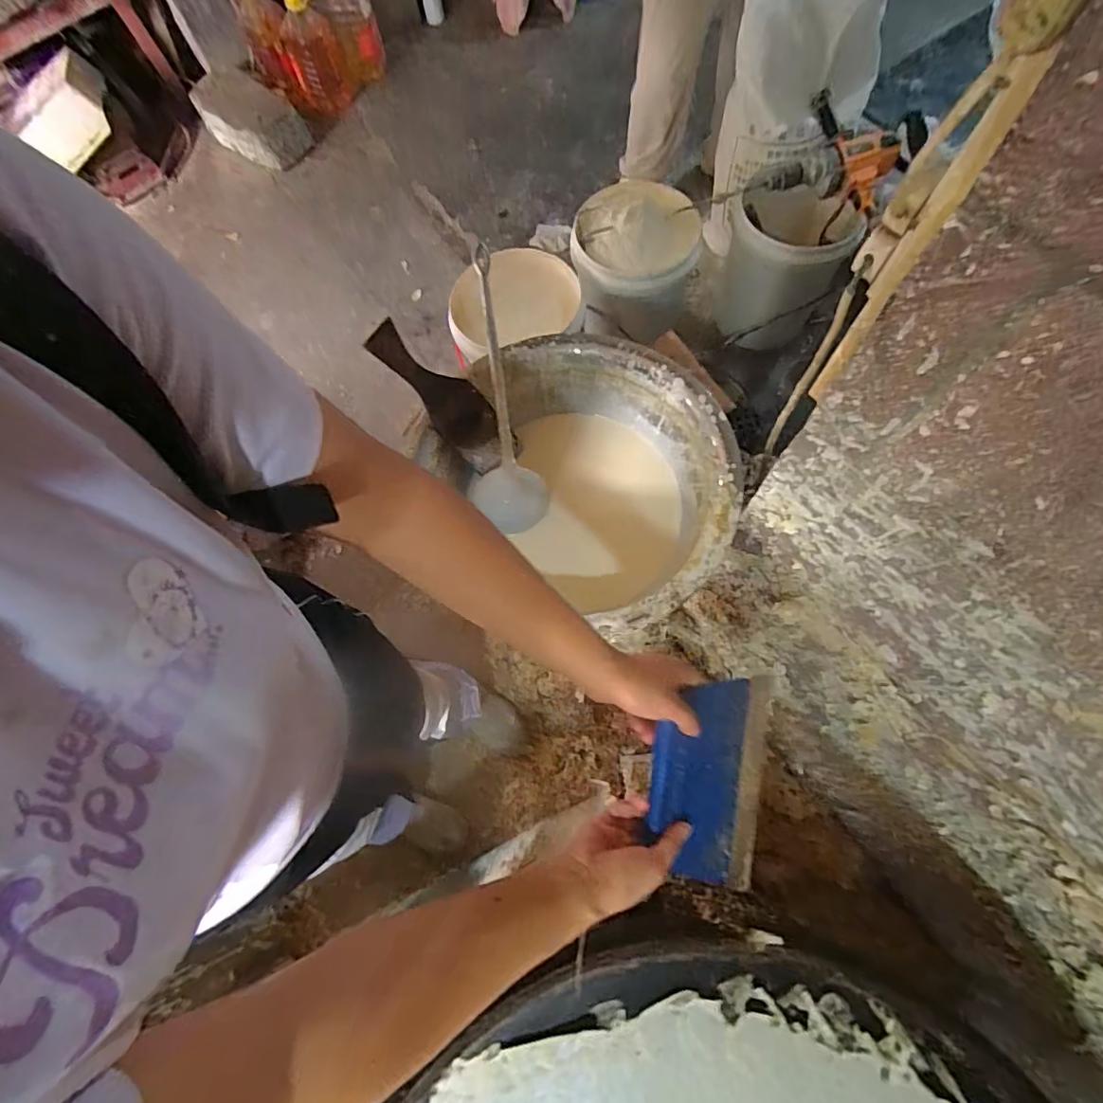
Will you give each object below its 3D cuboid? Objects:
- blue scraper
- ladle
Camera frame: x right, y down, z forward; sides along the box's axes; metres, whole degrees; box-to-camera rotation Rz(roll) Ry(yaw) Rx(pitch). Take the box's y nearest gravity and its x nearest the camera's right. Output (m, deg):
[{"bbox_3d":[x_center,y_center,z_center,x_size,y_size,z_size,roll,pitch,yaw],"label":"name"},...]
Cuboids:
[{"bbox_3d":[0.140,0.203,0.479,0.127,0.023,0.177,17,77,-27],"label":"blue scraper"},{"bbox_3d":[-0.072,-0.218,0.762,0.108,0.050,0.390,-5,98,1],"label":"ladle"}]

